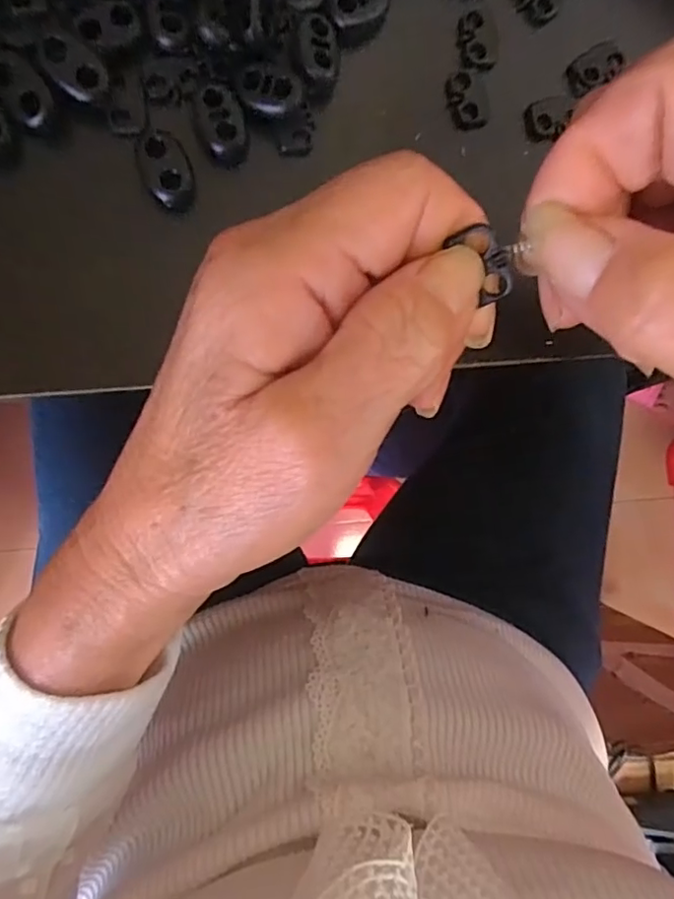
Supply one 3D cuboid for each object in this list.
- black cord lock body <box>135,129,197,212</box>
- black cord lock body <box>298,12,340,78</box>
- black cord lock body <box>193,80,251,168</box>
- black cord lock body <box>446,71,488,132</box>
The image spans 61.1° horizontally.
[{"bbox_3d":[-0.051,-0.085,0.173,0.015,0.007,0.021,-15,93,-8],"label":"black cord lock body"},{"bbox_3d":[-0.005,-0.126,0.179,0.012,0.005,0.019,-5,92,-8],"label":"black cord lock body"},{"bbox_3d":[-0.036,-0.101,0.176,0.014,0.006,0.023,-19,94,-8],"label":"black cord lock body"},{"bbox_3d":[0.042,-0.117,0.193,0.009,0.004,0.019,-22,94,-7],"label":"black cord lock body"}]

